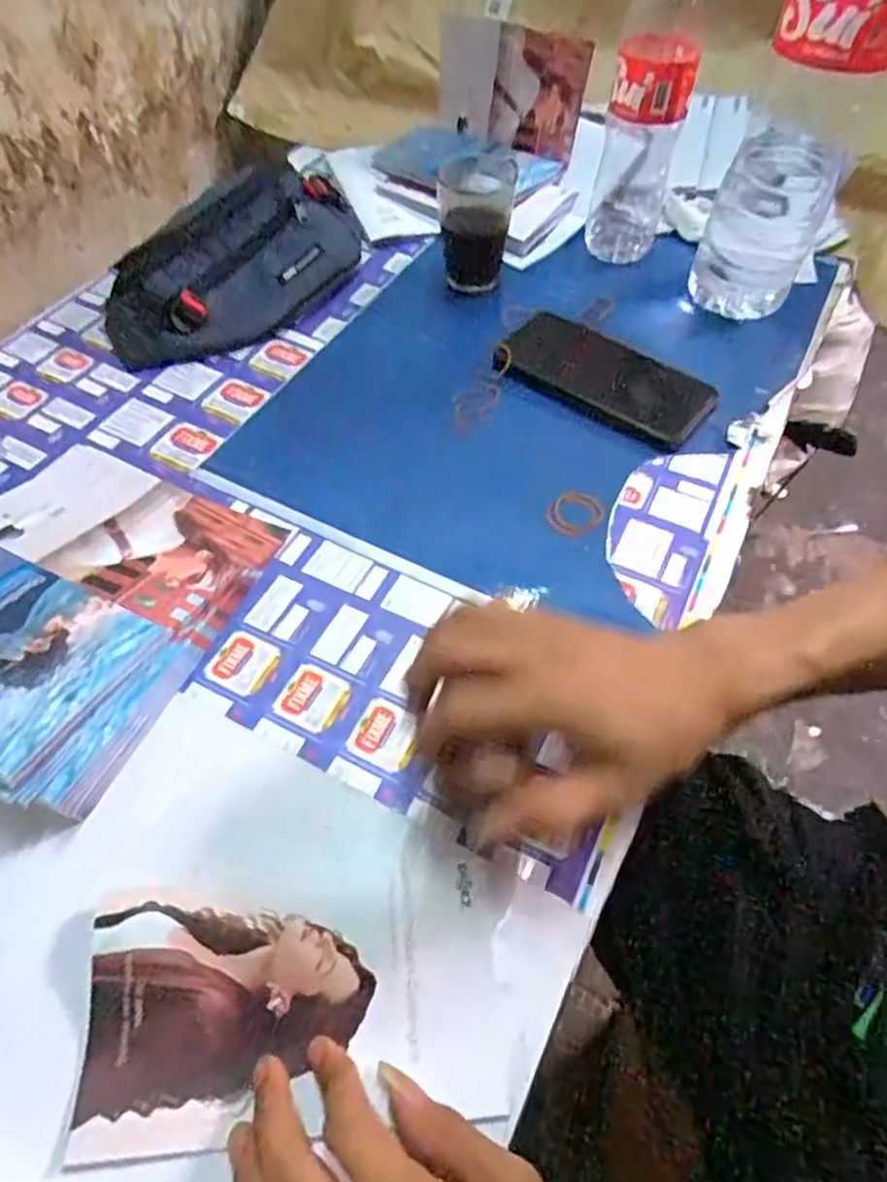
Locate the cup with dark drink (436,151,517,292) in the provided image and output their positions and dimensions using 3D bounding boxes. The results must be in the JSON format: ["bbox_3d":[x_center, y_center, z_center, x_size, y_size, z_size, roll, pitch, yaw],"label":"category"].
[{"bbox_3d":[0.028,-0.319,0.593,0.062,0.083,0.061,5,55,2],"label":"cup with dark drink"}]

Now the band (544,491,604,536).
[{"bbox_3d":[0.089,-0.054,0.467,0.040,0.005,0.035,-7,55,-6],"label":"band"}]

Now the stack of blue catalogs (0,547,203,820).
[{"bbox_3d":[-0.246,0.033,0.375,0.195,0.047,0.114,22,57,14],"label":"stack of blue catalogs"}]

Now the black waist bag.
[{"bbox_3d":[-0.167,-0.283,0.583,0.258,0.072,0.113,-37,63,-24],"label":"black waist bag"}]

